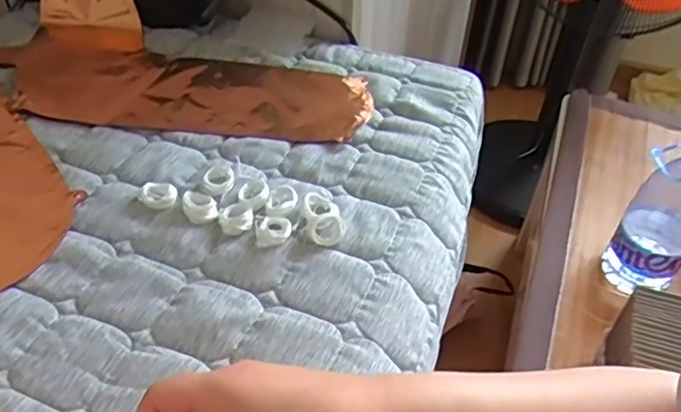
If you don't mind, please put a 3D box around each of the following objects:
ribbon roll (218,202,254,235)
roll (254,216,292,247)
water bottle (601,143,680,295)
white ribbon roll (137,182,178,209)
[{"bbox_3d":[-0.087,0.010,0.502,0.030,0.011,0.028,2,44,-1],"label":"ribbon roll"},{"bbox_3d":[-0.055,0.020,0.490,0.029,0.013,0.031,2,44,-1],"label":"roll"},{"bbox_3d":[0.476,0.018,0.887,0.100,0.249,0.121,32,51,27],"label":"water bottle"},{"bbox_3d":[-0.156,-0.010,0.516,0.032,0.012,0.026,-5,45,-8],"label":"white ribbon roll"}]

